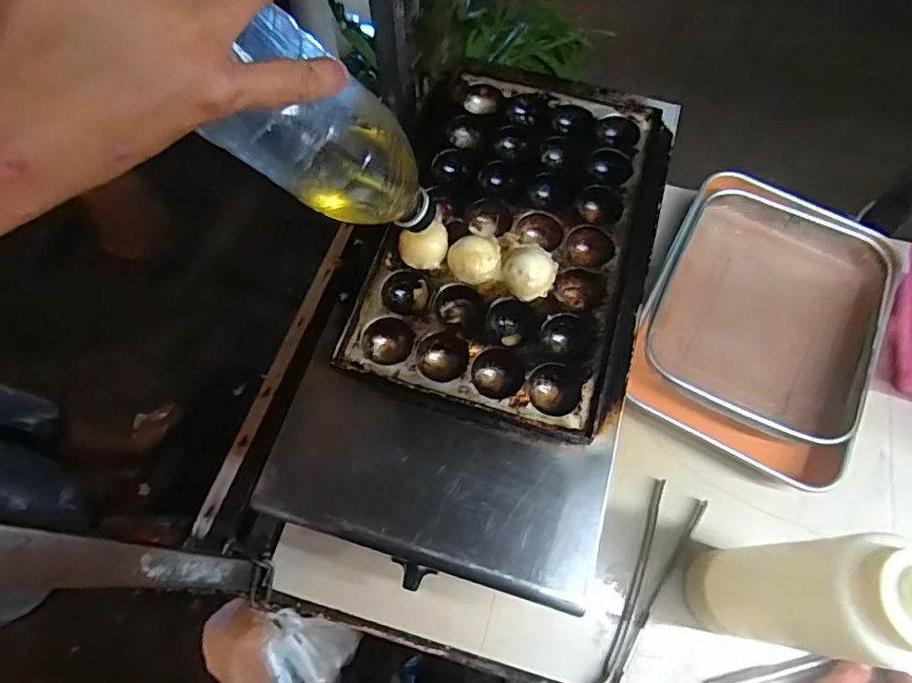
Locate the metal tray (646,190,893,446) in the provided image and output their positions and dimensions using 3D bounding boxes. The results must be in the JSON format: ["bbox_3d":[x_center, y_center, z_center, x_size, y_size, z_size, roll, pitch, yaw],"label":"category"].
[{"bbox_3d":[0.356,-0.042,0.641,0.228,0.042,0.268,26,69,8],"label":"metal tray"}]

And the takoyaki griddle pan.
[{"bbox_3d":[0.059,-0.100,0.475,0.221,0.037,0.342,16,68,5],"label":"takoyaki griddle pan"}]

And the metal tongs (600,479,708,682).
[{"bbox_3d":[0.188,0.248,0.533,0.051,0.017,0.219,22,69,7],"label":"metal tongs"}]

